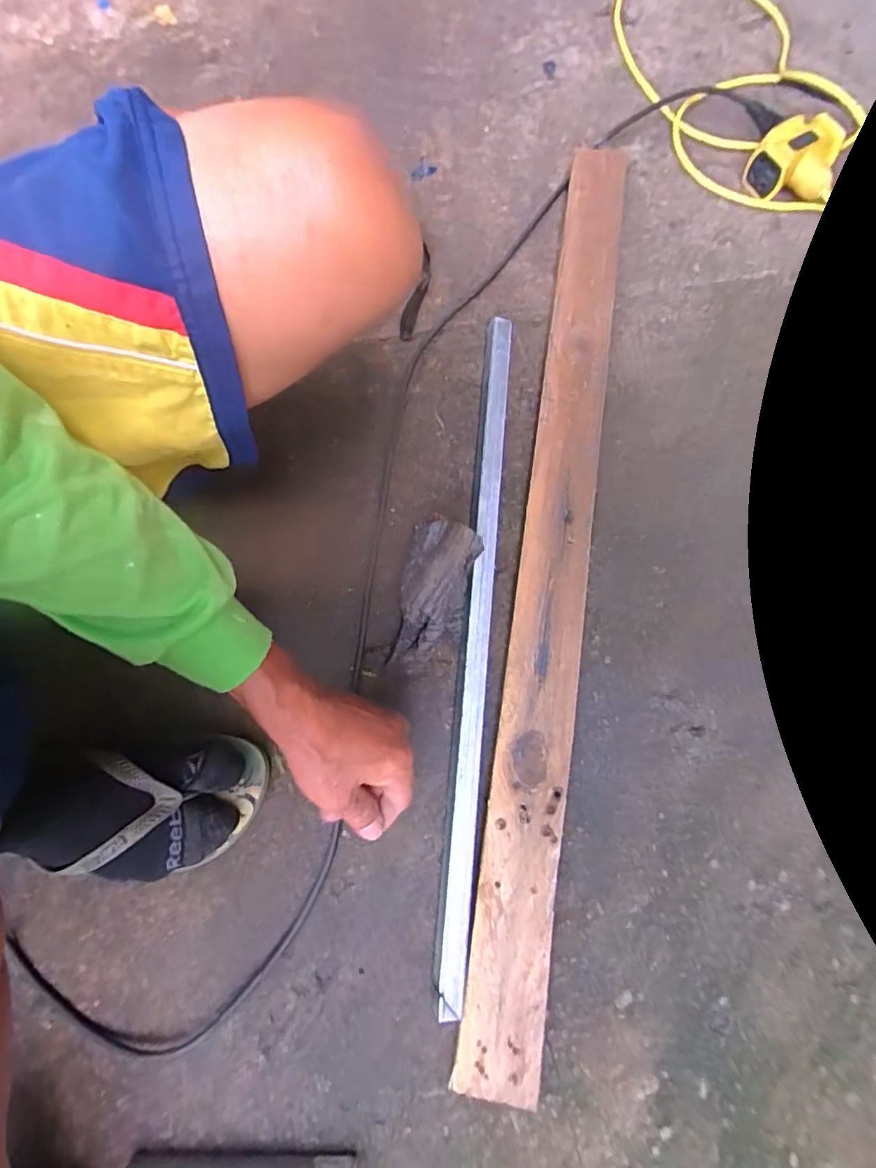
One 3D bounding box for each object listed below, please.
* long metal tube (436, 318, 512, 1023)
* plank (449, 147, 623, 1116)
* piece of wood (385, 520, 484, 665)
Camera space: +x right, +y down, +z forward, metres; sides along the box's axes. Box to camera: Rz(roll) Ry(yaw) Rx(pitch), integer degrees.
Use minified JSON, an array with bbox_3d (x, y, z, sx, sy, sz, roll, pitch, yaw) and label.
[{"bbox_3d":[0.035,0.030,0.467,0.022,0.023,0.591,5,77,3],"label":"long metal tube"},{"bbox_3d":[0.109,-0.044,0.487,0.061,0.018,0.860,8,77,3],"label":"plank"},{"bbox_3d":[-0.007,0.011,0.457,0.061,0.061,0.126,18,78,6],"label":"piece of wood"}]

